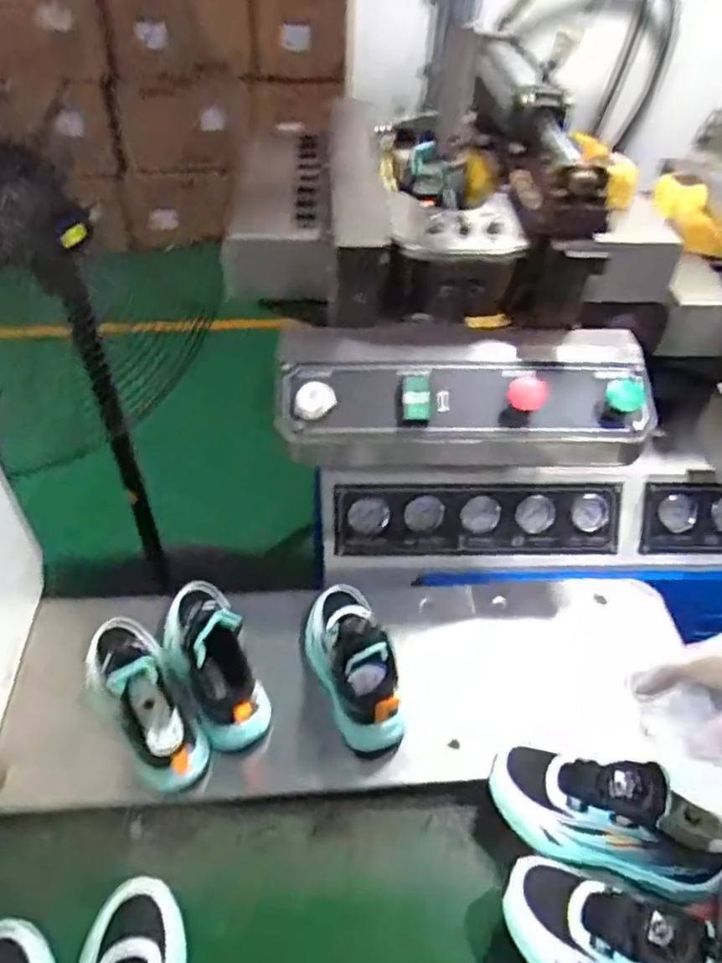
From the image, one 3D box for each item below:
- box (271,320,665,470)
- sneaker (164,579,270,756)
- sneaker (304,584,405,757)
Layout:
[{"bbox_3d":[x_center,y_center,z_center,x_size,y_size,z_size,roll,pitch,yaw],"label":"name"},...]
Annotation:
[{"bbox_3d":[0.118,-0.100,0.787,0.418,0.095,0.162,1,46,-1],"label":"box"},{"bbox_3d":[-0.162,0.177,0.714,0.082,0.096,0.198,-19,50,-19],"label":"sneaker"},{"bbox_3d":[-0.010,0.185,0.723,0.083,0.087,0.187,-11,48,-13],"label":"sneaker"}]

